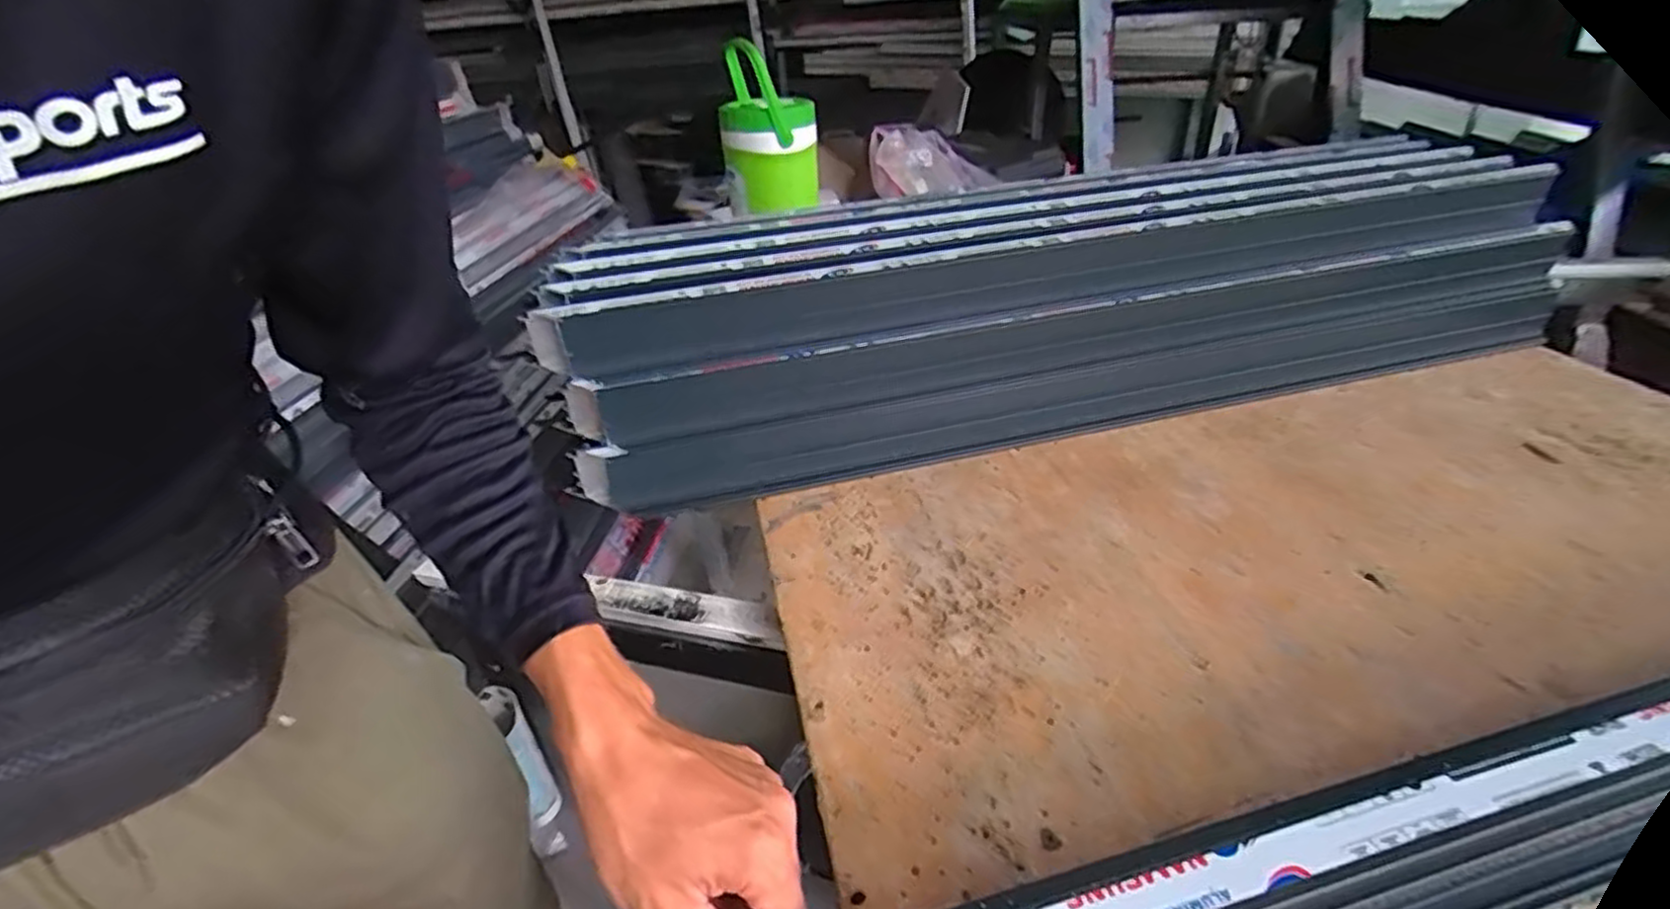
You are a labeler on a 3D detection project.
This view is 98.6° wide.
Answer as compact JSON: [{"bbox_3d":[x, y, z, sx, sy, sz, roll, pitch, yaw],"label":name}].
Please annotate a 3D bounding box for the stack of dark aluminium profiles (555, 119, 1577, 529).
[{"bbox_3d":[0.221,-0.163,0.760,0.960,0.172,0.287,-12,35,-9],"label":"stack of dark aluminium profiles"}]

